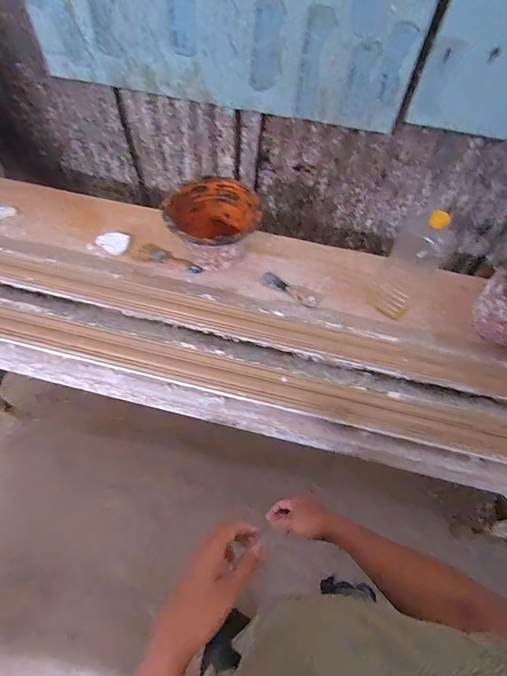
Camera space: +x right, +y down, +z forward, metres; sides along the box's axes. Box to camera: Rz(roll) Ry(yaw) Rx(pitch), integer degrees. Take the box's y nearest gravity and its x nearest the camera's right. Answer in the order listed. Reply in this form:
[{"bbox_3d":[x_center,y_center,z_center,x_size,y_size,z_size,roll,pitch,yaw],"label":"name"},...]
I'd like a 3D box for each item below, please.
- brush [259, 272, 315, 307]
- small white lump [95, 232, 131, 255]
[{"bbox_3d":[0.101,-0.139,0.975,0.174,0.016,0.044,30,61,15],"label":"brush"},{"bbox_3d":[-0.410,-0.281,1.030,0.097,0.020,0.066,25,60,13],"label":"small white lump"}]

